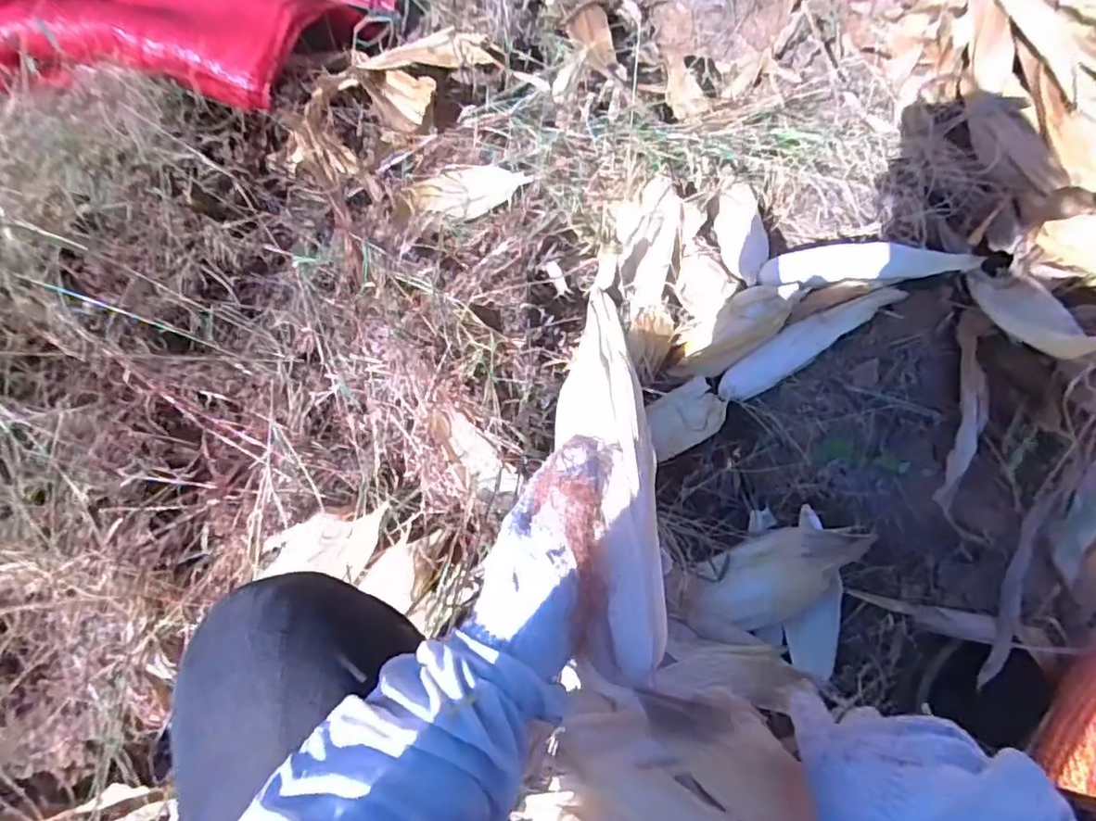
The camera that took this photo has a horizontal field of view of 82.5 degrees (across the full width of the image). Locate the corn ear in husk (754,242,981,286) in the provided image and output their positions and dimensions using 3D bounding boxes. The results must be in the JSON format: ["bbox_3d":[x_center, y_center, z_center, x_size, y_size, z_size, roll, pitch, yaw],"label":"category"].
[{"bbox_3d":[0.412,-0.188,0.810,0.254,0.036,0.055,2,66,19],"label":"corn ear in husk"}]

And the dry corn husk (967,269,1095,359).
[{"bbox_3d":[0.630,-0.128,0.806,0.061,0.047,0.207,-7,41,-2],"label":"dry corn husk"}]

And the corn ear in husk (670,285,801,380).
[{"bbox_3d":[0.246,-0.103,0.822,0.182,0.051,0.074,-42,71,9],"label":"corn ear in husk"}]

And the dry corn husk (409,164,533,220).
[{"bbox_3d":[-0.121,-0.331,0.955,0.177,0.059,0.049,-17,67,-19],"label":"dry corn husk"}]

